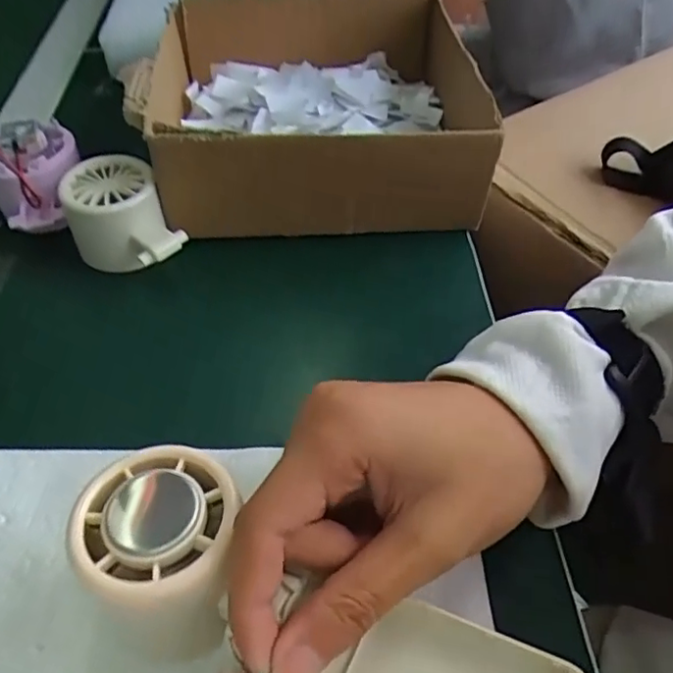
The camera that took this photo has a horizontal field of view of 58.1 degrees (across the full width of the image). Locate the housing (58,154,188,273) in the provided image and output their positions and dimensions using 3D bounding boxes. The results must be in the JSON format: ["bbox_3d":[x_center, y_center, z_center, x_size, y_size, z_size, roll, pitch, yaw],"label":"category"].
[{"bbox_3d":[-0.125,-0.067,0.351,0.052,0.044,0.072,-28,56,-22],"label":"housing"}]

